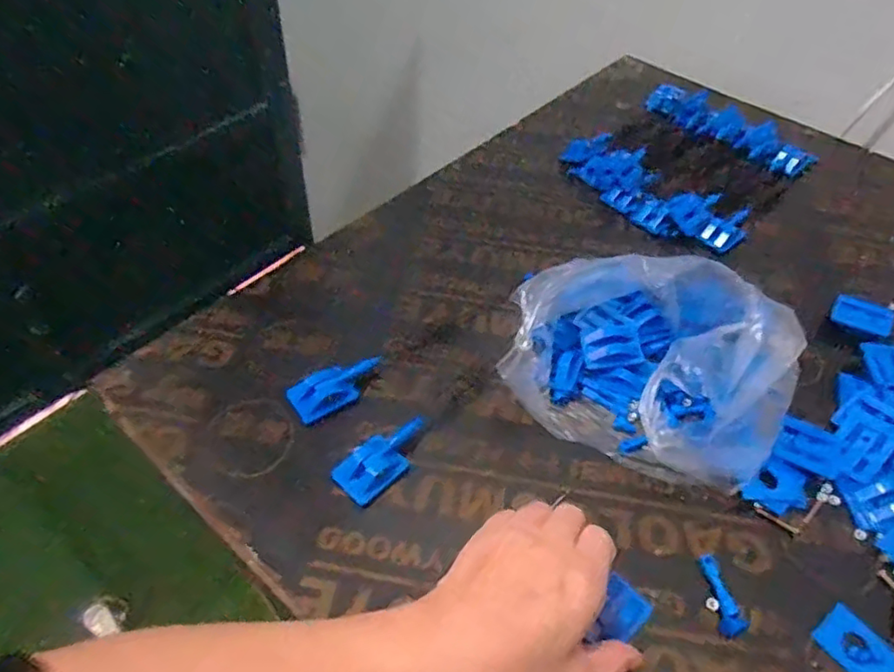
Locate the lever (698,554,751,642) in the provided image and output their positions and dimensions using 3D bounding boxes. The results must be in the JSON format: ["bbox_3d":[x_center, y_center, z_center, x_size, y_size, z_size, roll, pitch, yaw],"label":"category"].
[{"bbox_3d":[0.170,0.159,0.375,0.018,0.004,0.049,-2,49,-4],"label":"lever"}]

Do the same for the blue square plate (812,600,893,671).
[{"bbox_3d":[0.243,0.184,0.360,0.034,0.004,0.041,-27,55,-23],"label":"blue square plate"}]

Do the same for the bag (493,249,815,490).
[{"bbox_3d":[0.160,0.002,0.453,0.200,0.084,0.174,21,52,15],"label":"bag"}]

